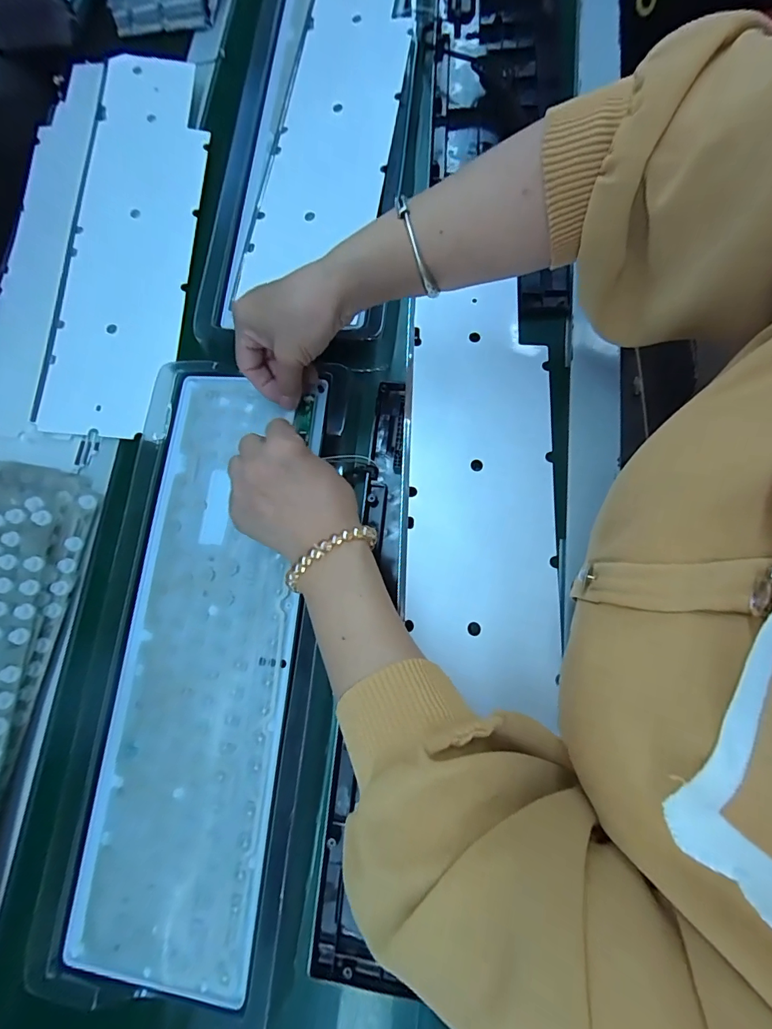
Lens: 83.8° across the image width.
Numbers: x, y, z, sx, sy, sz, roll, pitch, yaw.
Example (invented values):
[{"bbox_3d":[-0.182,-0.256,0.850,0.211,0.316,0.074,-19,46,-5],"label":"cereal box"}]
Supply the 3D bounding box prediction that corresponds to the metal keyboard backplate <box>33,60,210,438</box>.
[{"bbox_3d":[-0.255,-0.281,0.435,0.112,0.010,0.412,4,82,-4],"label":"metal keyboard backplate"}]

